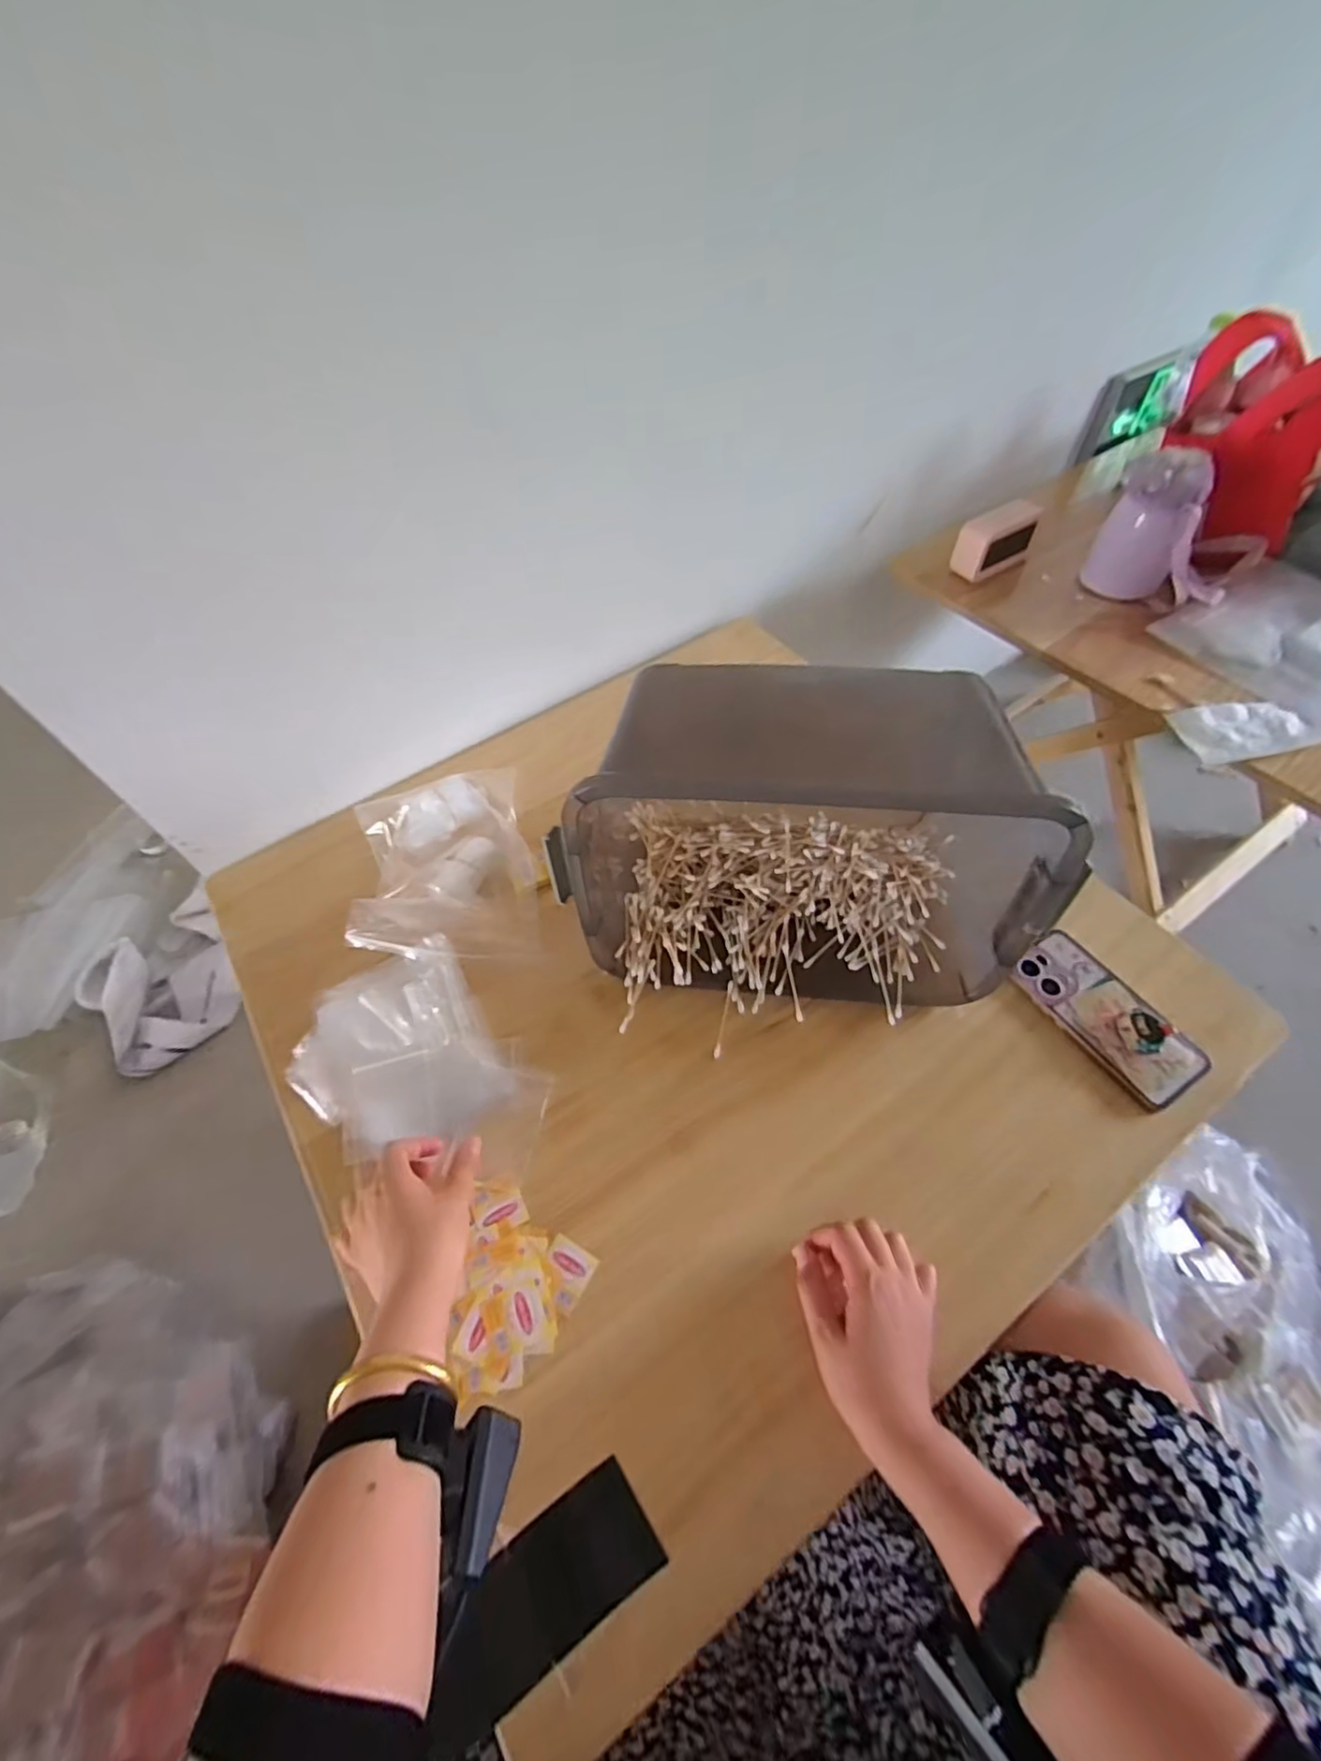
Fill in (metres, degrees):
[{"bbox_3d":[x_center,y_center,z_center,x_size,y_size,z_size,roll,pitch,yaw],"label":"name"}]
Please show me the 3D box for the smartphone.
[{"bbox_3d":[0.399,0.117,0.579,0.078,0.016,0.159,-28,57,-11],"label":"smartphone"}]

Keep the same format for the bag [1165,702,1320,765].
[{"bbox_3d":[0.714,-0.181,0.786,0.144,0.031,0.095,-13,55,-5],"label":"bag"}]

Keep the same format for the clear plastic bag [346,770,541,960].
[{"bbox_3d":[-0.232,-0.031,0.684,0.173,0.034,0.258,-14,55,-6],"label":"clear plastic bag"}]

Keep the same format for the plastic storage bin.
[{"bbox_3d":[0.119,-0.029,0.562,0.400,0.252,0.211,-2,55,3],"label":"plastic storage bin"}]

